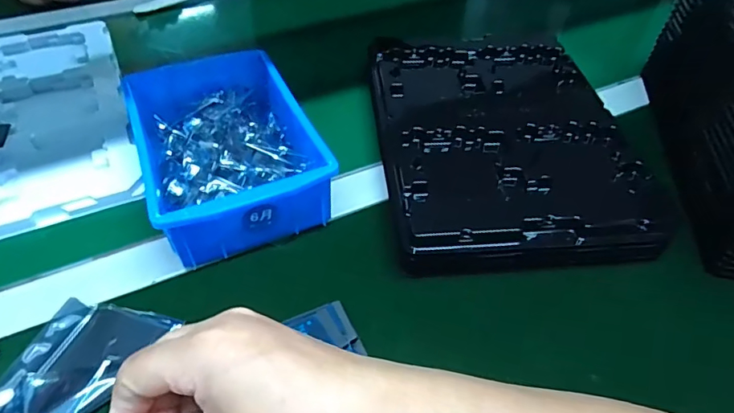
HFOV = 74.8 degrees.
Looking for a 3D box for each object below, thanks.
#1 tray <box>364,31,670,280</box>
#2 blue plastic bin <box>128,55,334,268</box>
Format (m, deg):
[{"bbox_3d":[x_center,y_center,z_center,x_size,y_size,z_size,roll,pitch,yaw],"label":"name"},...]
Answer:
[{"bbox_3d":[0.122,-0.066,0.447,0.220,0.037,0.301,-2,48,-4],"label":"tray"},{"bbox_3d":[-0.120,-0.053,0.409,0.129,0.062,0.199,-18,51,-17],"label":"blue plastic bin"}]

